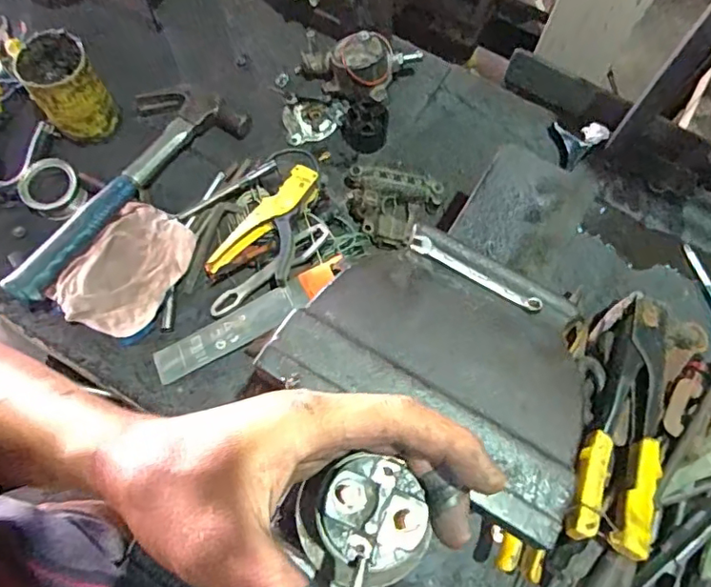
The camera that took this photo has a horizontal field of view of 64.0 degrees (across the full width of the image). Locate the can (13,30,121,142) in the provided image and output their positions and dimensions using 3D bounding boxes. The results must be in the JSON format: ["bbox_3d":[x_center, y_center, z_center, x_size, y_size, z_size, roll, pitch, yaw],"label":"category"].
[{"bbox_3d":[-0.334,-0.238,0.660,0.076,0.105,0.080,-33,74,-13],"label":"can"}]

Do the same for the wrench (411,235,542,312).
[{"bbox_3d":[0.096,-0.016,0.454,0.111,0.007,0.015,29,71,8],"label":"wrench"}]

